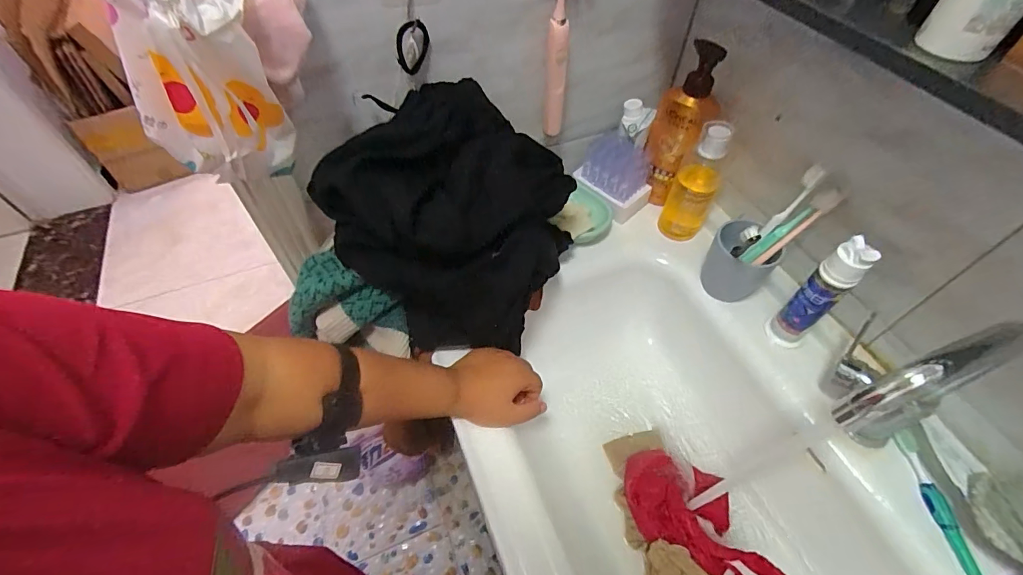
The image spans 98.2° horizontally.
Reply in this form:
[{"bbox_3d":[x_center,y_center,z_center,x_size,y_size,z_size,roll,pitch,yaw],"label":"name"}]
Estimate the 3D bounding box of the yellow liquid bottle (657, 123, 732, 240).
[{"bbox_3d":[0.269,-0.146,0.631,0.072,0.175,0.070,23,57,15],"label":"yellow liquid bottle"}]

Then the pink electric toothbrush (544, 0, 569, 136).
[{"bbox_3d":[0.059,-0.301,0.562,0.027,0.231,0.020,2,54,1],"label":"pink electric toothbrush"}]

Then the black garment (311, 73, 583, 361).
[{"bbox_3d":[-0.056,-0.075,0.525,0.218,0.216,0.240,29,59,19],"label":"black garment"}]

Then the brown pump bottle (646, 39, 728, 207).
[{"bbox_3d":[0.240,-0.220,0.637,0.081,0.219,0.070,23,57,15],"label":"brown pump bottle"}]

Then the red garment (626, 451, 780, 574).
[{"bbox_3d":[0.247,0.312,0.514,0.121,0.062,0.272,-27,59,-19],"label":"red garment"}]

